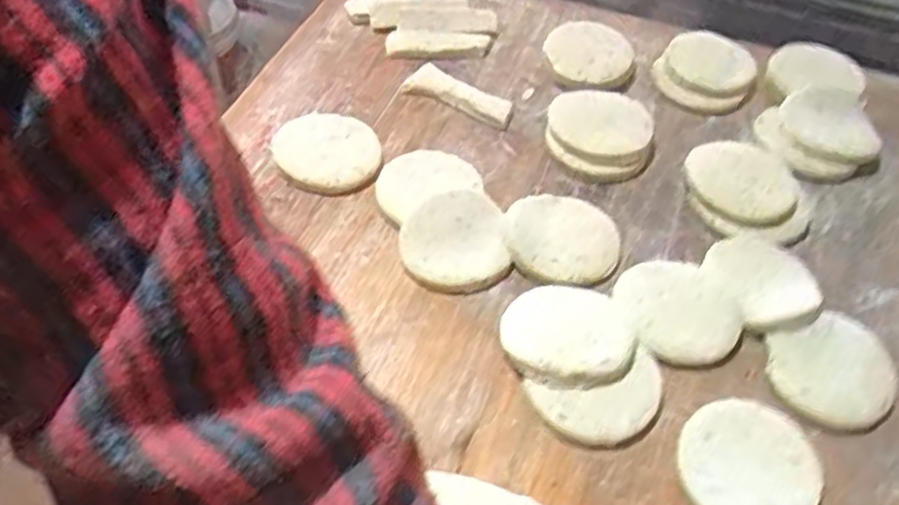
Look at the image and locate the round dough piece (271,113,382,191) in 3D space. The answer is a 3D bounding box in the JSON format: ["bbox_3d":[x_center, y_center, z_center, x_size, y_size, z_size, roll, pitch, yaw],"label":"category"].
[{"bbox_3d":[-0.093,-0.076,0.538,0.083,0.013,0.069,17,53,9],"label":"round dough piece"}]

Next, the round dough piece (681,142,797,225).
[{"bbox_3d":[0.209,-0.051,0.514,0.077,0.019,0.066,23,54,14],"label":"round dough piece"}]

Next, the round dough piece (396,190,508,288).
[{"bbox_3d":[0.002,-0.008,0.479,0.068,0.017,0.070,2,52,-2],"label":"round dough piece"}]

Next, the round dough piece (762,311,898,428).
[{"bbox_3d":[0.231,0.071,0.427,0.077,0.012,0.065,-16,55,-16],"label":"round dough piece"}]

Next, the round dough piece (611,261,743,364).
[{"bbox_3d":[0.143,0.036,0.451,0.070,0.007,0.073,2,52,-2],"label":"round dough piece"}]

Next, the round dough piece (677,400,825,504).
[{"bbox_3d":[0.164,0.115,0.389,0.071,0.010,0.075,2,52,-2],"label":"round dough piece"}]

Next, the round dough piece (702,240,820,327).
[{"bbox_3d":[0.205,0.014,0.463,0.063,0.009,0.070,-17,55,-16],"label":"round dough piece"}]

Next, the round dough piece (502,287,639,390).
[{"bbox_3d":[0.071,0.046,0.428,0.075,0.015,0.073,2,52,-2],"label":"round dough piece"}]

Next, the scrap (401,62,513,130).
[{"bbox_3d":[0.007,-0.129,0.585,0.093,0.007,0.032,28,55,17],"label":"scrap"}]

